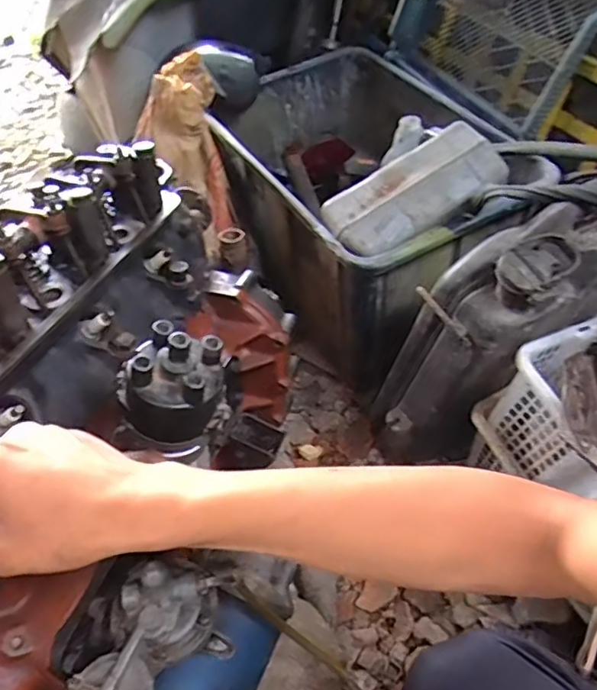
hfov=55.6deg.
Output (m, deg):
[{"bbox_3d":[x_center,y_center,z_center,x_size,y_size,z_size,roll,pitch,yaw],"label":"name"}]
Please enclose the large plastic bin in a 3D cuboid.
[{"bbox_3d":[0.126,-0.252,1.115,0.388,0.418,0.586,-26,50,-17],"label":"large plastic bin"}]

